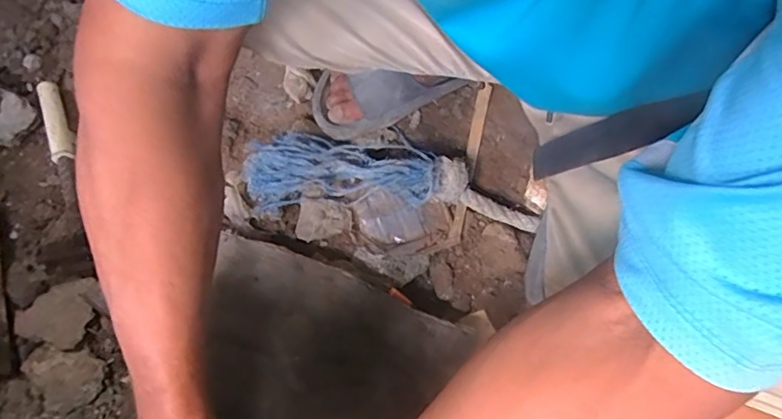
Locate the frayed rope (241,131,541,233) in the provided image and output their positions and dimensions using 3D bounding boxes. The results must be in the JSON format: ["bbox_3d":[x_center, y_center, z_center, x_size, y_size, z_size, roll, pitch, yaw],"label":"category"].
[{"bbox_3d":[0.003,-0.039,0.697,0.394,0.054,0.114,6,69,0],"label":"frayed rope"}]

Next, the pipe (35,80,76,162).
[{"bbox_3d":[-0.464,-0.124,0.724,0.028,0.022,0.123,-22,72,-10],"label":"pipe"}]

